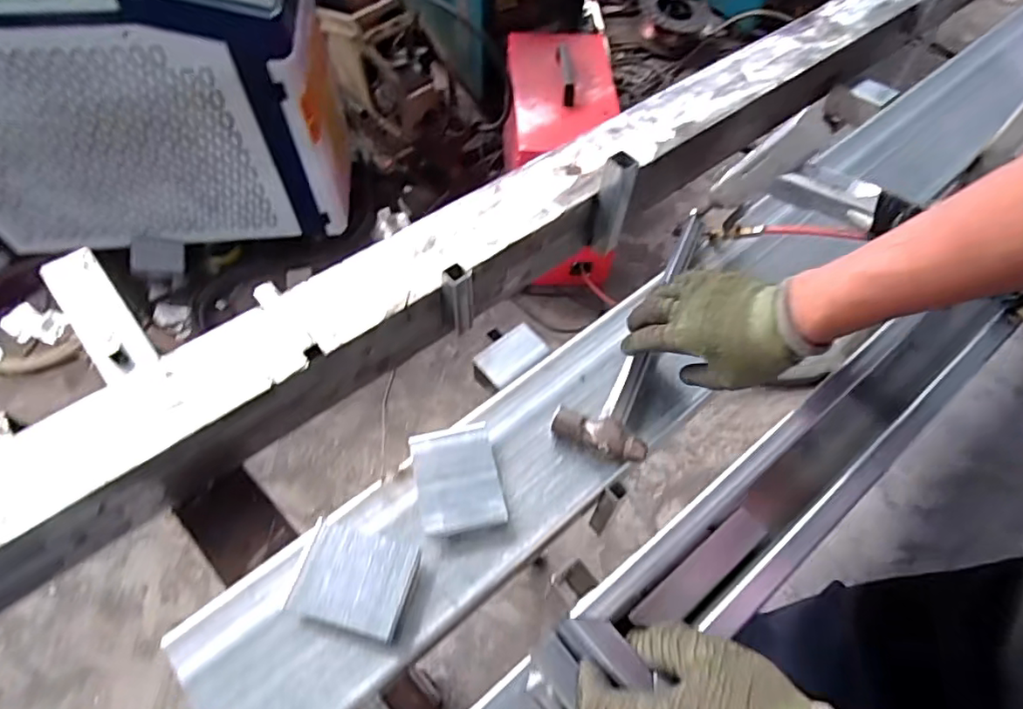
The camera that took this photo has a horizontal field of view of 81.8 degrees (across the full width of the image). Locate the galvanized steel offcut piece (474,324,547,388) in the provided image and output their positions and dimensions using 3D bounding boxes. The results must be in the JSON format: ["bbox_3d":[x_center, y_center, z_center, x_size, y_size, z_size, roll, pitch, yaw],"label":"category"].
[{"bbox_3d":[0.000,0.000,0.666,0.075,0.006,0.046,-36,78,-11],"label":"galvanized steel offcut piece"}]

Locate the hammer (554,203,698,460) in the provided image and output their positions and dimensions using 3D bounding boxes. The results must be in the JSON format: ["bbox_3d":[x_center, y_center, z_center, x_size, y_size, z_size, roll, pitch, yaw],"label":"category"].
[{"bbox_3d":[0.151,-0.042,0.659,0.093,0.036,0.350,21,62,12],"label":"hammer"}]

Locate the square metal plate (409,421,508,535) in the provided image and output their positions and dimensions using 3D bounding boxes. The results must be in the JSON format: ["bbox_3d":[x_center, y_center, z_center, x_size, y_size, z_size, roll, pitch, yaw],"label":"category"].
[{"bbox_3d":[-0.052,0.116,0.562,0.076,0.016,0.102,-11,60,-9],"label":"square metal plate"}]

